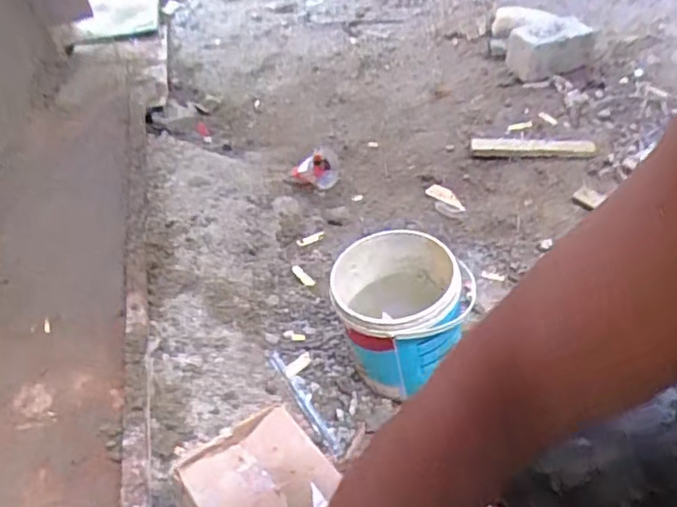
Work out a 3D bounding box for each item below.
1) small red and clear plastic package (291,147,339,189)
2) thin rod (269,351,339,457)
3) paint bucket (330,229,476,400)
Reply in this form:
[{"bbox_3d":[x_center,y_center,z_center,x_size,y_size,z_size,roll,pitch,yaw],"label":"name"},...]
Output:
[{"bbox_3d":[-0.052,-0.191,1.277,0.101,0.073,0.081,-8,42,4],"label":"small red and clear plastic package"},{"bbox_3d":[-0.053,0.220,0.885,0.017,0.014,0.199,-28,45,-18],"label":"thin rod"},{"bbox_3d":[0.079,0.086,0.870,0.165,0.197,0.175,-9,42,3],"label":"paint bucket"}]

